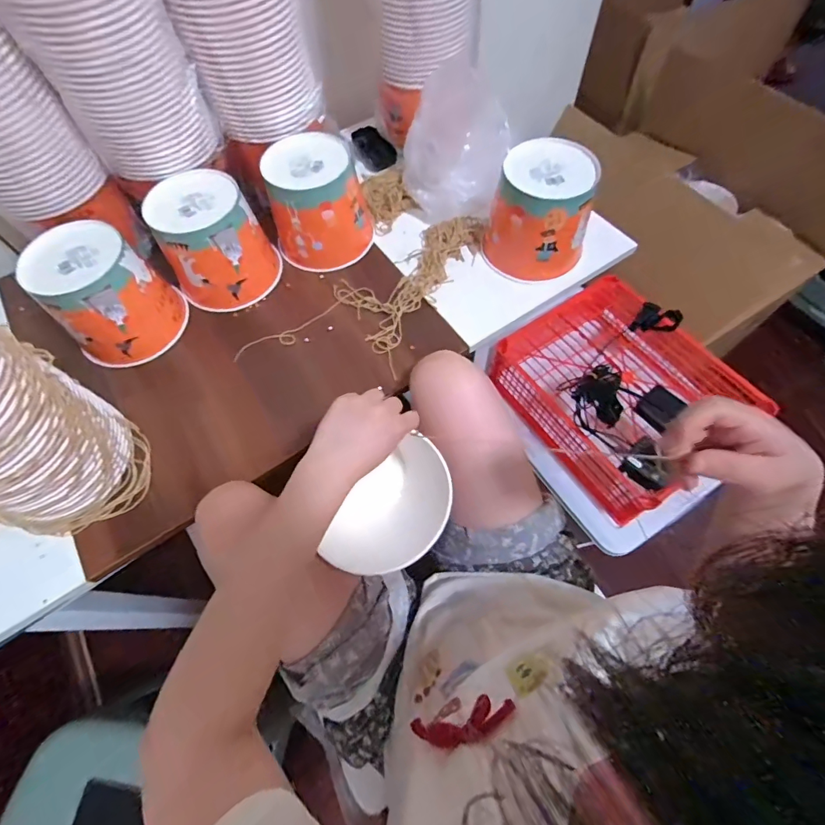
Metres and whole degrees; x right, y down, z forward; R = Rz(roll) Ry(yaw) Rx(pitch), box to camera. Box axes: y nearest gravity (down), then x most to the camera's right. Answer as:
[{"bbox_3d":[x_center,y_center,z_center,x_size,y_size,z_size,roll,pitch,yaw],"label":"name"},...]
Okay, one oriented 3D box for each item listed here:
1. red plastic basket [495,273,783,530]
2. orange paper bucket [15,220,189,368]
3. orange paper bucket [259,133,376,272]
[{"bbox_3d":[0.468,-0.053,0.957,0.374,0.180,0.463,-35,68,-14],"label":"red plastic basket"},{"bbox_3d":[-0.425,-0.163,0.598,0.149,0.128,0.150,38,71,18],"label":"orange paper bucket"},{"bbox_3d":[-0.146,-0.326,0.668,0.150,0.134,0.141,-9,64,-2],"label":"orange paper bucket"}]

